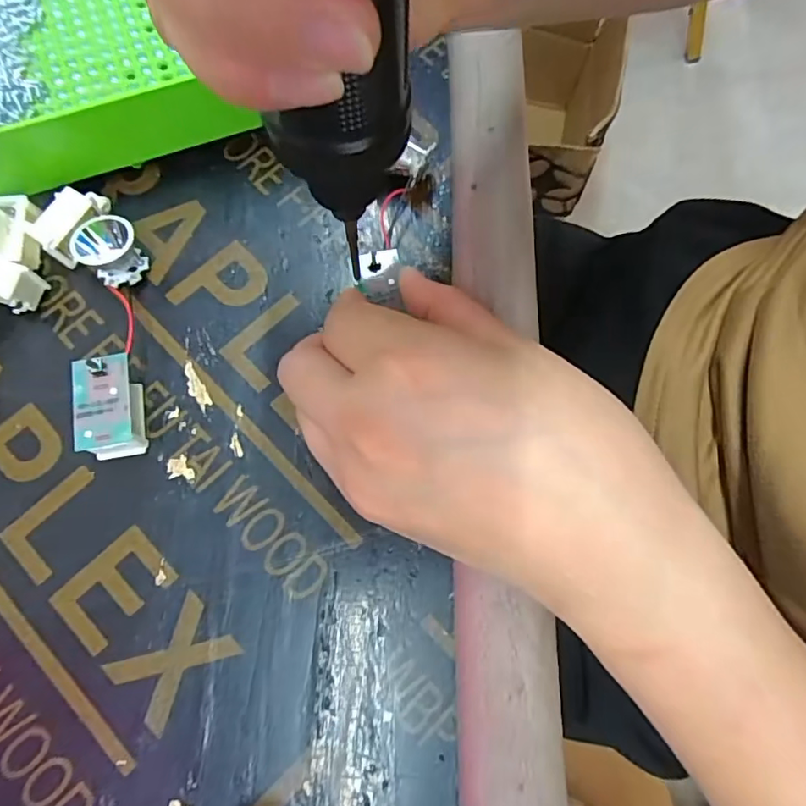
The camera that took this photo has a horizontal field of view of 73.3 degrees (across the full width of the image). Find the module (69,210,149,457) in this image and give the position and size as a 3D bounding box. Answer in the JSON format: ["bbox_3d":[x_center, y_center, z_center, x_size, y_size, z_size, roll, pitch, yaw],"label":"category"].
[{"bbox_3d":[-0.108,-0.027,0.201,0.019,0.019,0.093,-7,75,-3],"label":"module"}]

